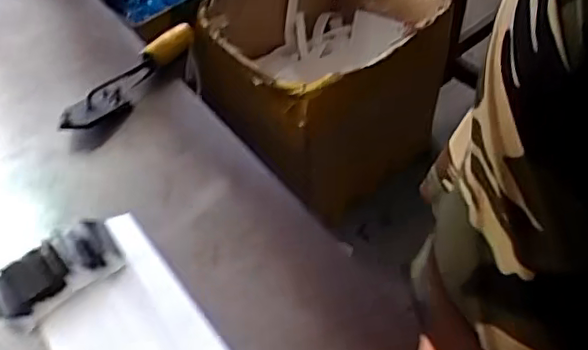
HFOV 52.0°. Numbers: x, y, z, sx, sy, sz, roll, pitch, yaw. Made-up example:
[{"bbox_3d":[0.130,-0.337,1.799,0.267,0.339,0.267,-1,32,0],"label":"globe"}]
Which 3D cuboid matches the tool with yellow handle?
[{"bbox_3d":[-0.233,-0.144,0.889,0.055,0.043,0.272,28,55,23],"label":"tool with yellow handle"}]

